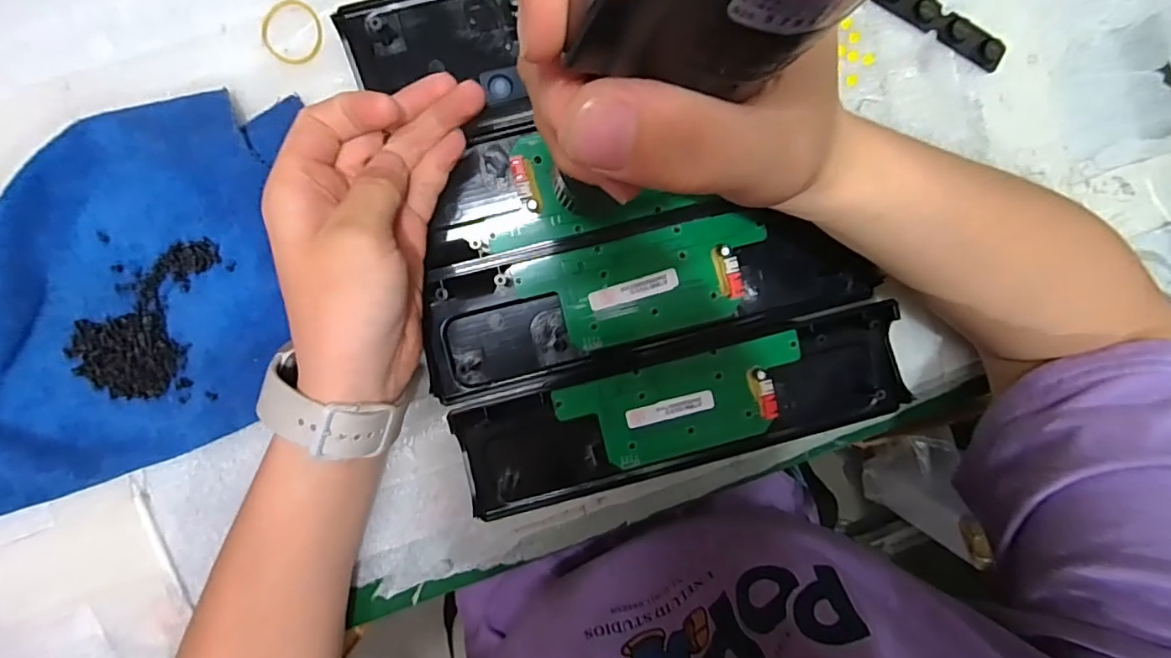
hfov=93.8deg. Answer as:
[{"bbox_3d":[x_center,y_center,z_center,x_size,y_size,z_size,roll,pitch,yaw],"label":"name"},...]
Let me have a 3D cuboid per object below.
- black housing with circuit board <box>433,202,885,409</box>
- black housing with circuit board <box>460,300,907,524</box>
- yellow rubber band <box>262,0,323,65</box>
[{"bbox_3d":[0.033,-0.020,0.297,0.237,0.016,0.068,-13,95,-3],"label":"black housing with circuit board"},{"bbox_3d":[0.056,0.046,0.305,0.243,0.020,0.064,-14,96,-3],"label":"black housing with circuit board"},{"bbox_3d":[-0.149,-0.152,0.280,0.028,0.004,0.031,-2,95,-4],"label":"yellow rubber band"}]

